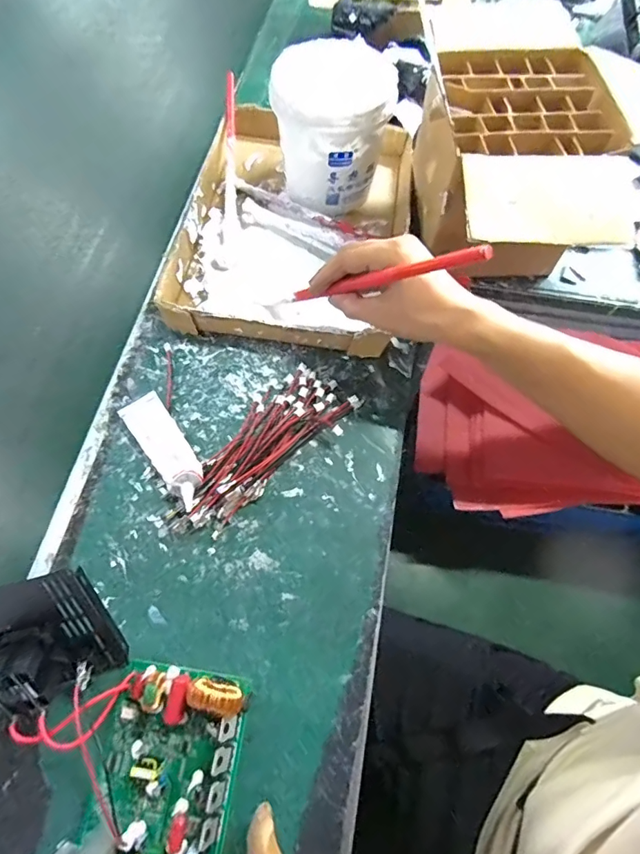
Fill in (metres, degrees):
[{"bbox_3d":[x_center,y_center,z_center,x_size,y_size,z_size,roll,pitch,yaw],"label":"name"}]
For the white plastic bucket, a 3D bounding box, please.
[{"bbox_3d":[0.013,-0.319,0.497,0.118,0.122,0.122,0,66,0],"label":"white plastic bucket"}]

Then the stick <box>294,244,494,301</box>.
[{"bbox_3d":[0.044,-0.113,0.352,0.191,0.015,0.010,5,57,49],"label":"stick"}]

